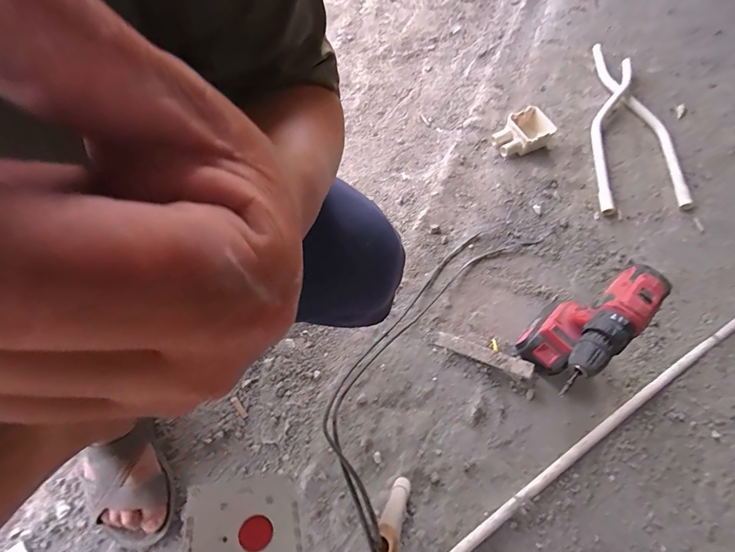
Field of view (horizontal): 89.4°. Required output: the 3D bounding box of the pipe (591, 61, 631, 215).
[{"bbox_3d":[0.555,-0.344,0.857,0.075,0.041,0.519,17,66,6],"label":"pipe"}]

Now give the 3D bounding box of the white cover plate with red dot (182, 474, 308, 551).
[{"bbox_3d":[-0.090,0.193,0.276,0.083,0.005,0.084,3,37,-22],"label":"white cover plate with red dot"}]

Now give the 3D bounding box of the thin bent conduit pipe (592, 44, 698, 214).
[{"bbox_3d":[0.656,-0.374,0.896,0.063,0.043,0.531,-11,66,-6],"label":"thin bent conduit pipe"}]

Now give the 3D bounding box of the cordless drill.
[{"bbox_3d":[0.286,0.088,0.531,0.170,0.239,0.070,-39,74,-17],"label":"cordless drill"}]

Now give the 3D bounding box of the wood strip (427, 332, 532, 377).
[{"bbox_3d":[0.192,0.132,0.625,0.159,0.011,0.026,17,66,20],"label":"wood strip"}]

